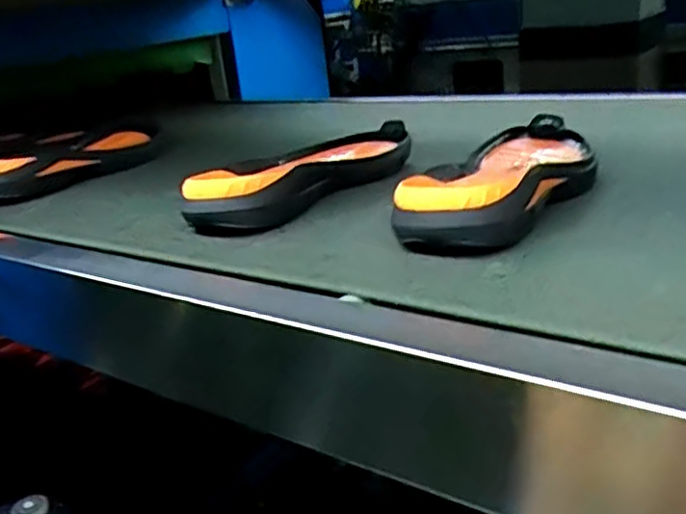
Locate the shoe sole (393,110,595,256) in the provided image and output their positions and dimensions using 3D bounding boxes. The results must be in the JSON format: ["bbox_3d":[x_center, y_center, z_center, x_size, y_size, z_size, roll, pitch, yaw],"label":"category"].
[{"bbox_3d":[0.150,-0.071,0.590,0.117,0.050,0.308,8,25,32],"label":"shoe sole"}]

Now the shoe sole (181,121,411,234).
[{"bbox_3d":[-0.035,-0.099,0.700,0.110,0.055,0.317,12,27,39],"label":"shoe sole"}]

